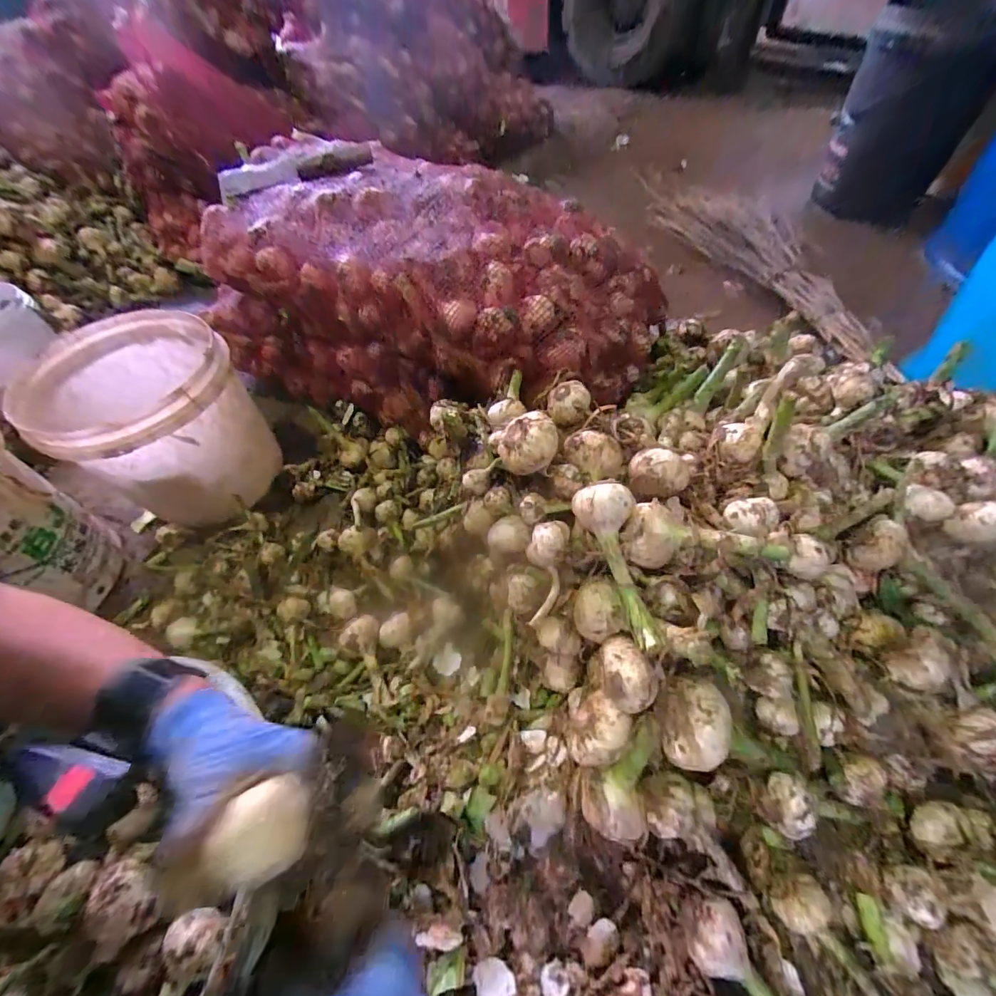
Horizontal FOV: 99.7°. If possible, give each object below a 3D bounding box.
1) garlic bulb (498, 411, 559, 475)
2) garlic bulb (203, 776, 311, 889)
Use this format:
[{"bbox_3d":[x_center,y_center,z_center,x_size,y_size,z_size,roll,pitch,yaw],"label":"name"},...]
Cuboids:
[{"bbox_3d":[0.029,-0.051,0.400,0.051,0.039,0.048,-23,57,-11],"label":"garlic bulb"},{"bbox_3d":[-0.125,0.178,0.224,0.037,0.035,0.038,-25,57,-12],"label":"garlic bulb"}]

